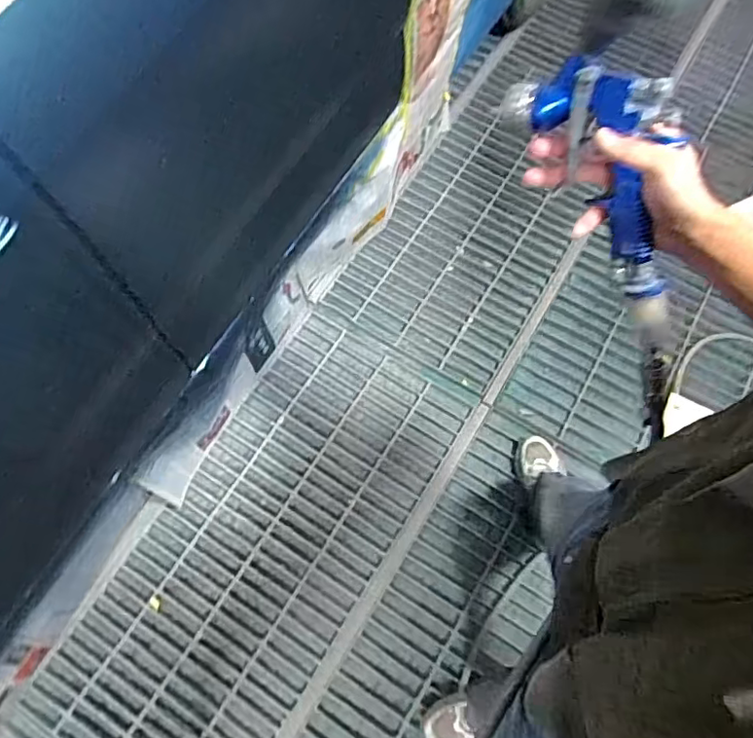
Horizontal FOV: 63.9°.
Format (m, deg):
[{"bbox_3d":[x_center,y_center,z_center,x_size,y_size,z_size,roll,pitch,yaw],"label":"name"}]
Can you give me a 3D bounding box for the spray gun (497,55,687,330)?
[{"bbox_3d":[0.220,-0.153,0.507,0.233,0.107,0.048,56,47,-10],"label":"spray gun"}]

